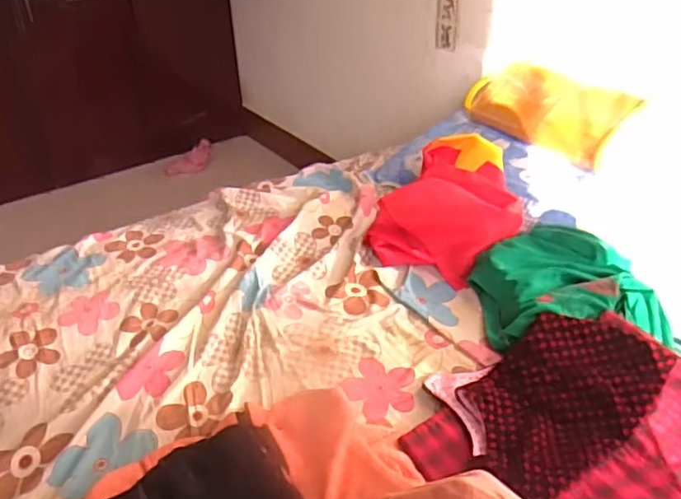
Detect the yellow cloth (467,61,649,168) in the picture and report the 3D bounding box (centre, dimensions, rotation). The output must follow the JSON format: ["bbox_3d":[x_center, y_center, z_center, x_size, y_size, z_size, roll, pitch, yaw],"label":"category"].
[{"bbox_3d":[0.377,-0.260,1.166,0.118,0.094,0.315,-22,39,-28],"label":"yellow cloth"}]

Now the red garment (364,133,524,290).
[{"bbox_3d":[0.184,-0.077,1.124,0.252,0.155,0.256,5,34,8],"label":"red garment"}]

